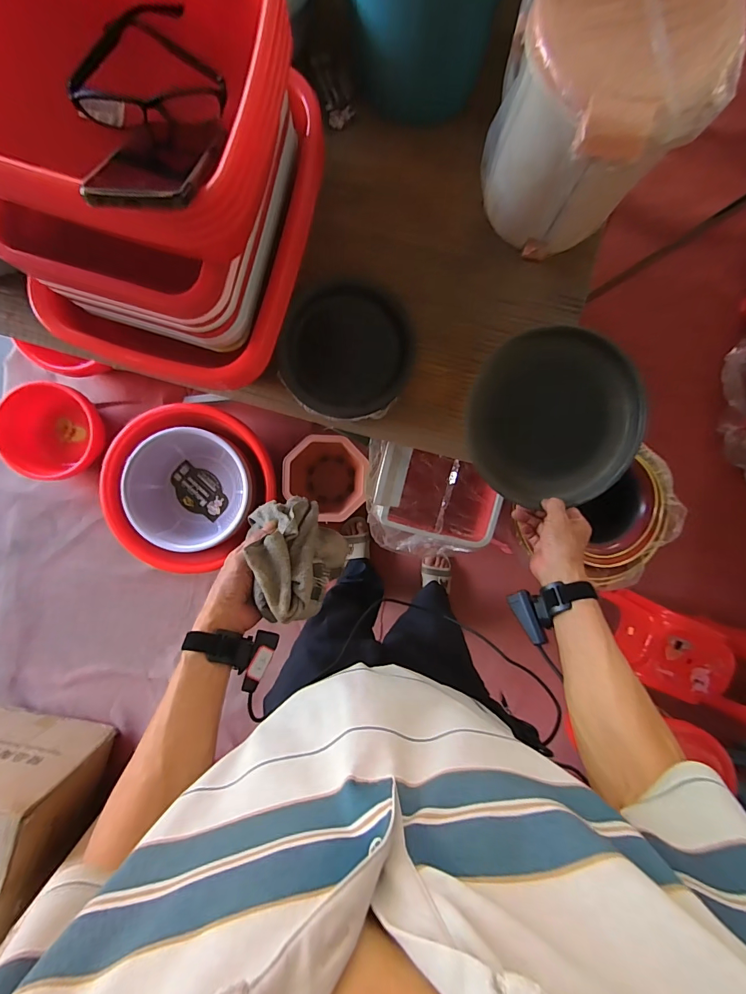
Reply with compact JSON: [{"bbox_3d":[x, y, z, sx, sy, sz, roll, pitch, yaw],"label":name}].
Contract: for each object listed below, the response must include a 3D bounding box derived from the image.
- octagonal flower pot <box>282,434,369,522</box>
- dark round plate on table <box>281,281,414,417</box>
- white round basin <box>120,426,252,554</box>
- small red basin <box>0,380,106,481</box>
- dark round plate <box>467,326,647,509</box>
[{"bbox_3d":[-0.153,-0.061,1.257,0.247,0.162,0.259,2,91,-4],"label":"octagonal flower pot"},{"bbox_3d":[-0.048,-0.245,0.654,0.208,0.053,0.219,0,92,-4],"label":"dark round plate on table"},{"bbox_3d":[-0.552,-0.024,1.192,0.346,0.110,0.341,0,92,-7],"label":"white round basin"},{"bbox_3d":[-1.019,-0.204,1.281,0.300,0.139,0.294,0,92,-4],"label":"small red basin"},{"bbox_3d":[0.259,-0.111,0.567,0.226,0.037,0.235,-4,103,8],"label":"dark round plate"}]

